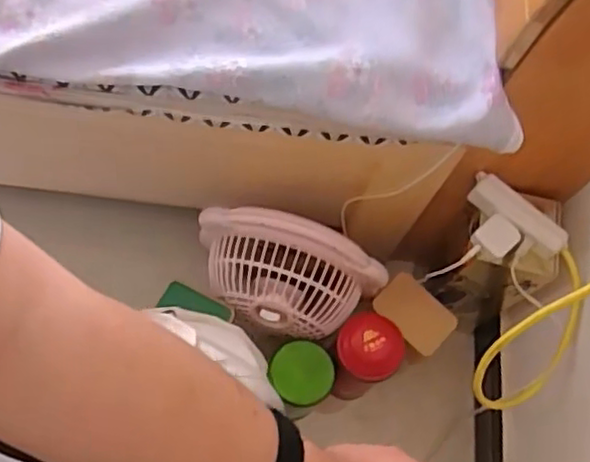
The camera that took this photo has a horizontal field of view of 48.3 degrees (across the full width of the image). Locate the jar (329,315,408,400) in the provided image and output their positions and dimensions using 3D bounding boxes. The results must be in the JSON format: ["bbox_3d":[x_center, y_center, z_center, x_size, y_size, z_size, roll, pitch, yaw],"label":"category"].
[{"bbox_3d":[0.088,0.175,0.901,0.083,0.189,0.092,-1,68,-7],"label":"jar"}]

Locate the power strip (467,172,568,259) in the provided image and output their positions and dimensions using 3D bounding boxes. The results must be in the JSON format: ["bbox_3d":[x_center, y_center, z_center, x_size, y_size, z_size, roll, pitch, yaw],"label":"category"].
[{"bbox_3d":[0.258,-0.019,0.759,0.124,0.036,0.032,39,69,9],"label":"power strip"}]

